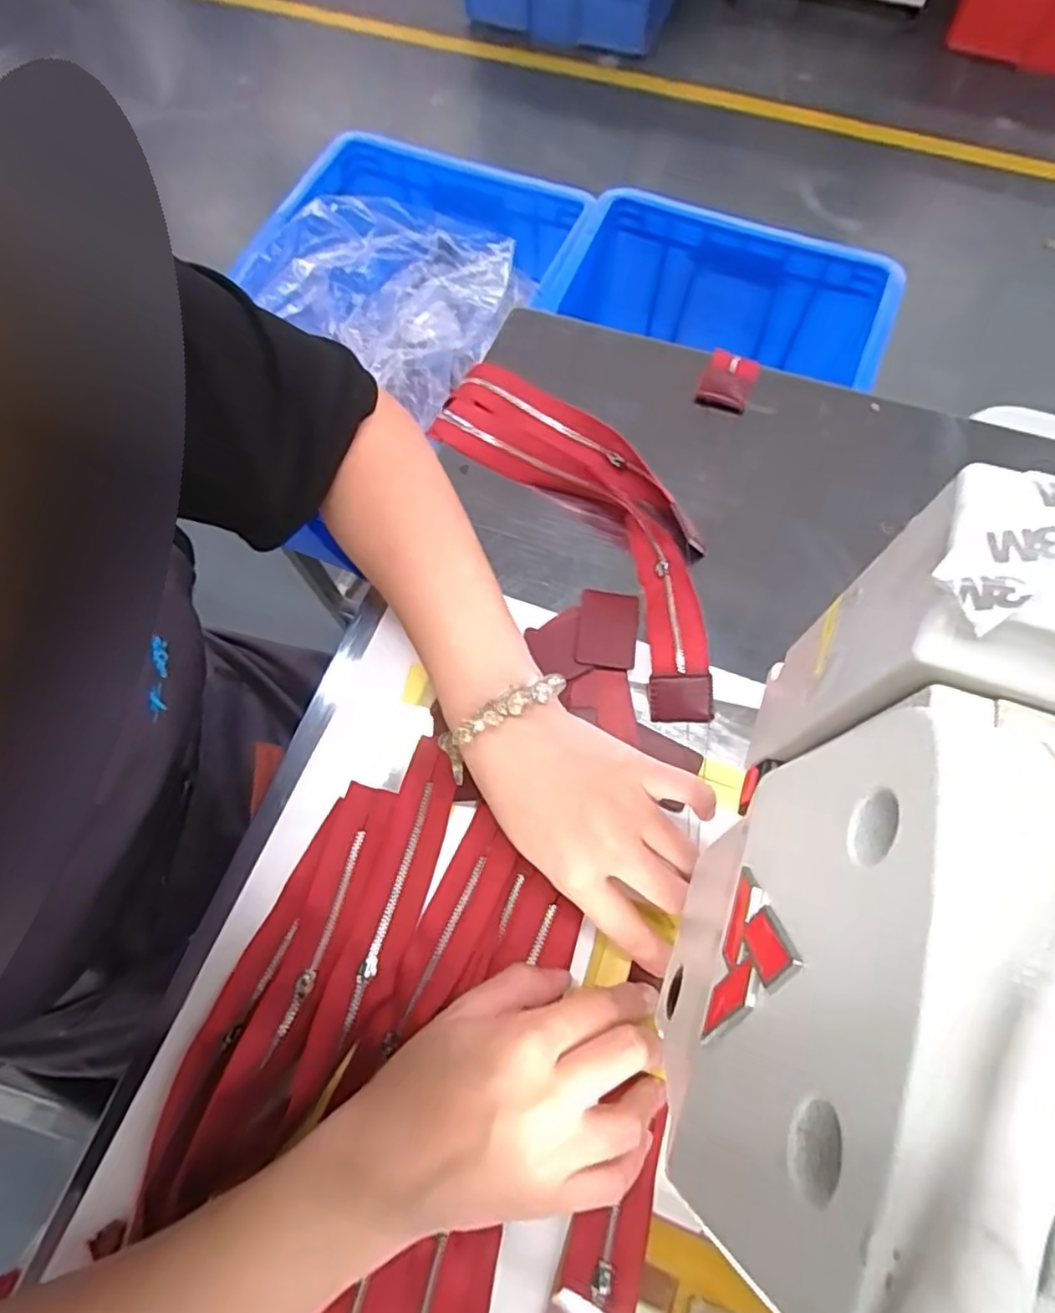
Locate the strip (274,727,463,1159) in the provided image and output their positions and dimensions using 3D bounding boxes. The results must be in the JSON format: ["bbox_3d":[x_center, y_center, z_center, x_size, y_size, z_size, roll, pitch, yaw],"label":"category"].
[{"bbox_3d":[-0.075,0.137,0.332,0.032,0.015,0.184,15,71,7],"label":"strip"}]

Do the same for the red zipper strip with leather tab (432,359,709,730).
[{"bbox_3d":[0.041,-0.091,0.405,0.090,0.021,0.276,-33,72,-10],"label":"red zipper strip with leather tab"}]

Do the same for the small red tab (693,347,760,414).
[{"bbox_3d":[0.140,-0.191,0.448,0.033,0.008,0.044,21,72,9],"label":"small red tab"}]

